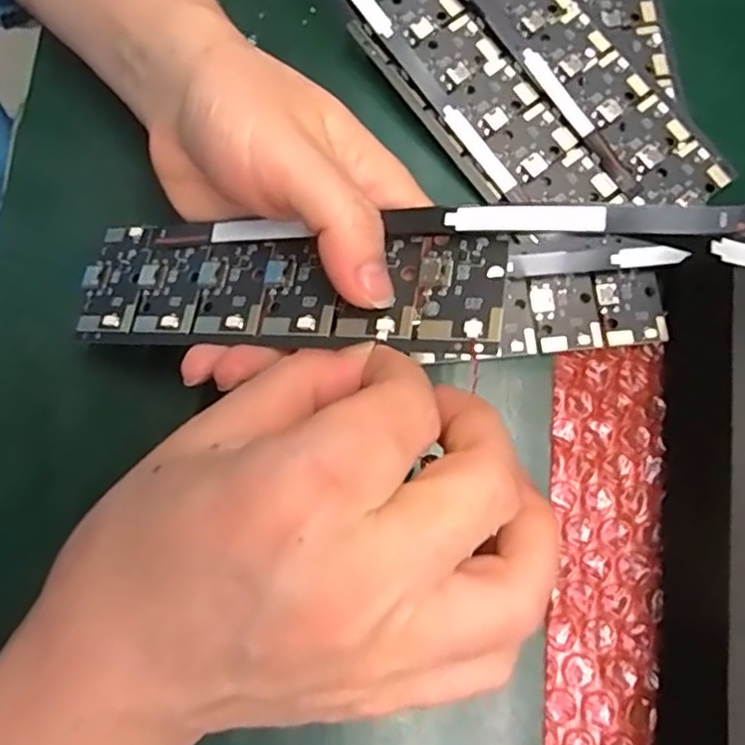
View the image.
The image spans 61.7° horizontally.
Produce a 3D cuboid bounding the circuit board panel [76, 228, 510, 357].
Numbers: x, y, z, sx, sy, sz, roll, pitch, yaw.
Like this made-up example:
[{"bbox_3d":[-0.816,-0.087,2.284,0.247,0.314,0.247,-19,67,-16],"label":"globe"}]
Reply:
[{"bbox_3d":[-0.030,-0.024,0.176,0.131,0.004,0.033,5,75,22],"label":"circuit board panel"}]

